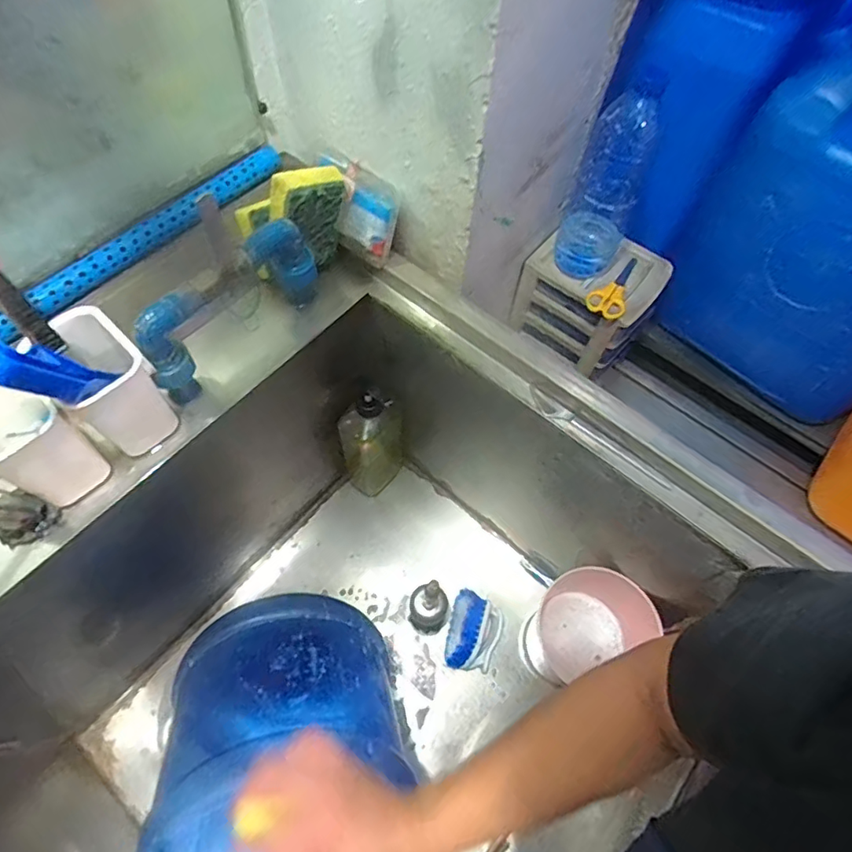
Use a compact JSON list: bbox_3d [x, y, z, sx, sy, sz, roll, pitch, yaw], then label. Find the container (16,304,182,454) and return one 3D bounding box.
[{"bbox_3d":[-0.285,-0.038,0.483,0.098,0.112,0.069,41,68,17],"label":"container"}]

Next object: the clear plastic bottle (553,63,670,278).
[{"bbox_3d":[0.220,-0.288,0.649,0.075,0.232,0.075,32,66,13],"label":"clear plastic bottle"}]

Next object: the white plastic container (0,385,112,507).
[{"bbox_3d":[-0.334,0.012,0.456,0.097,0.113,0.070,41,68,17],"label":"white plastic container"}]

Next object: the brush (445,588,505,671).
[{"bbox_3d":[0.074,0.306,0.804,0.075,0.054,0.107,13,63,4],"label":"brush"}]

